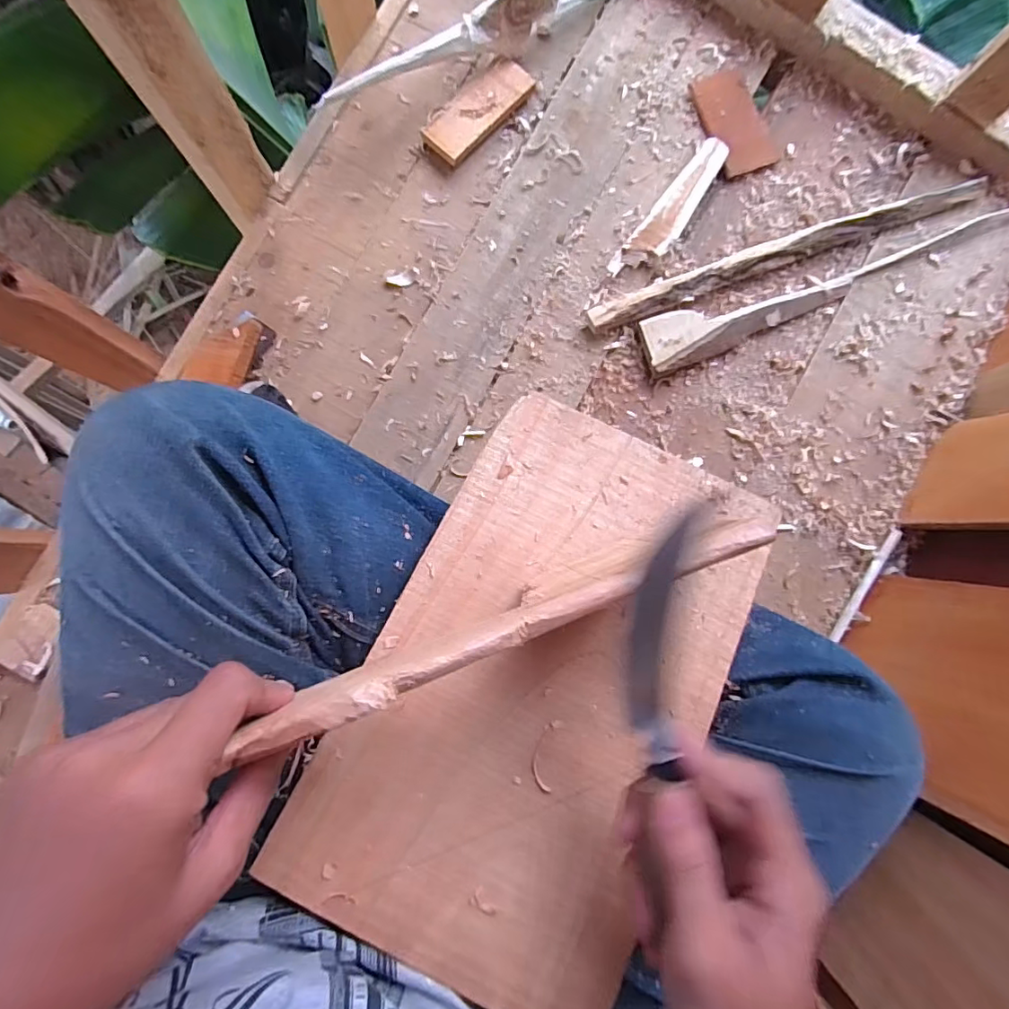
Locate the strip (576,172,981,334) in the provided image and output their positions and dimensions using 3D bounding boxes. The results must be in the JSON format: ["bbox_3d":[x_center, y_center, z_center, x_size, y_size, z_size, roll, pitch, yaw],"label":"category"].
[{"bbox_3d":[0.285,-0.255,0.530,0.433,0.022,0.031,-21,88,-4],"label":"strip"}]

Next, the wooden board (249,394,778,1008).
[{"bbox_3d":[0.028,0.100,0.316,0.197,0.007,0.320,27,74,3],"label":"wooden board"}]

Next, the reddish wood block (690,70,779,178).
[{"bbox_3d":[0.235,-0.391,0.538,0.064,0.011,0.102,-21,88,-4],"label":"reddish wood block"}]

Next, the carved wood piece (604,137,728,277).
[{"bbox_3d":[0.167,-0.290,0.526,0.037,0.020,0.166,37,86,0],"label":"carved wood piece"}]

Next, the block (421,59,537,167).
[{"bbox_3d":[-0.027,-0.388,0.520,0.049,0.016,0.117,44,86,0],"label":"block"}]

